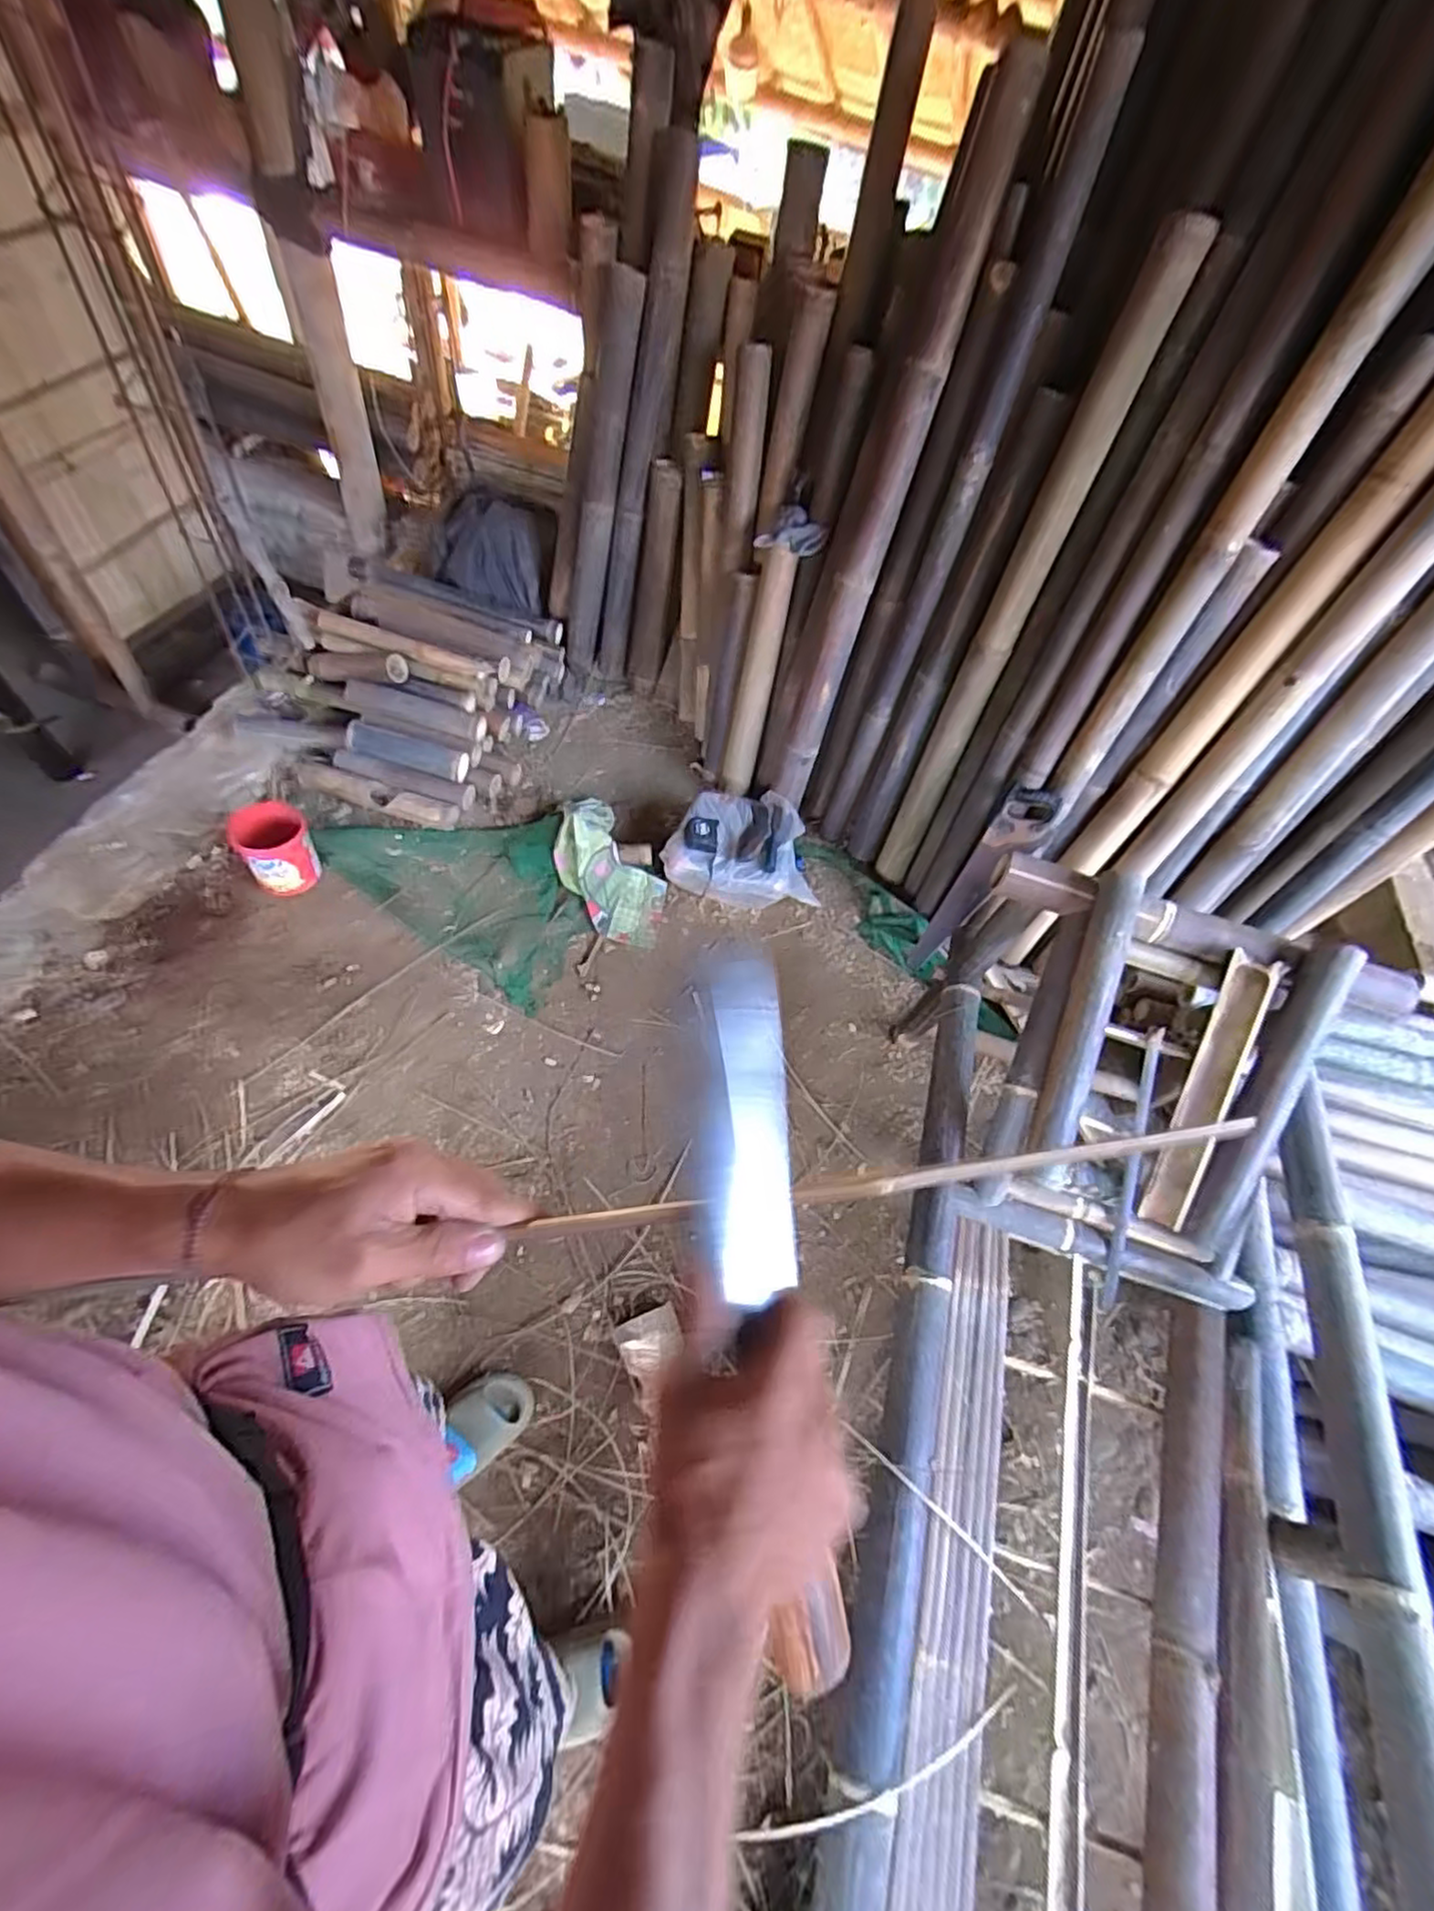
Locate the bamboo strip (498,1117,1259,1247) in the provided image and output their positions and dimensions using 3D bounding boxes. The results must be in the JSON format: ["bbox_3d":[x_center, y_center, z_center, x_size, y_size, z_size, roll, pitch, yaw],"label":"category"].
[{"bbox_3d":[0.092,0.115,0.364,0.384,0.012,0.011,-6,59,-5],"label":"bamboo strip"}]

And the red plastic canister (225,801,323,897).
[{"bbox_3d":[-0.960,-0.228,1.561,0.146,0.153,0.156,-29,67,-26],"label":"red plastic canister"}]

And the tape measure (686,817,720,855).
[{"bbox_3d":[-0.036,-0.286,1.697,0.074,0.029,0.088,9,56,-5],"label":"tape measure"}]

